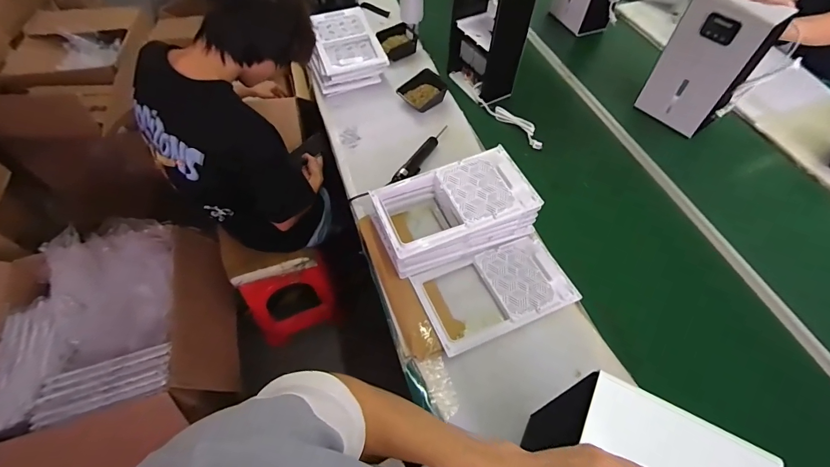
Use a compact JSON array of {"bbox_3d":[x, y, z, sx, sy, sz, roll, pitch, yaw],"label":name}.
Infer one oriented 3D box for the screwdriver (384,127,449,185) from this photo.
[{"bbox_3d":[0.018,-0.236,1.158,0.040,0.035,0.292,26,61,16],"label":"screwdriver"}]

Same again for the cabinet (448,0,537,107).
[{"bbox_3d":[0.229,-0.629,1.228,0.123,0.351,0.238,-24,60,-15],"label":"cabinet"}]

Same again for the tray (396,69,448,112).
[{"bbox_3d":[0.029,-0.473,1.300,0.146,0.046,0.131,-38,65,-22],"label":"tray"}]

